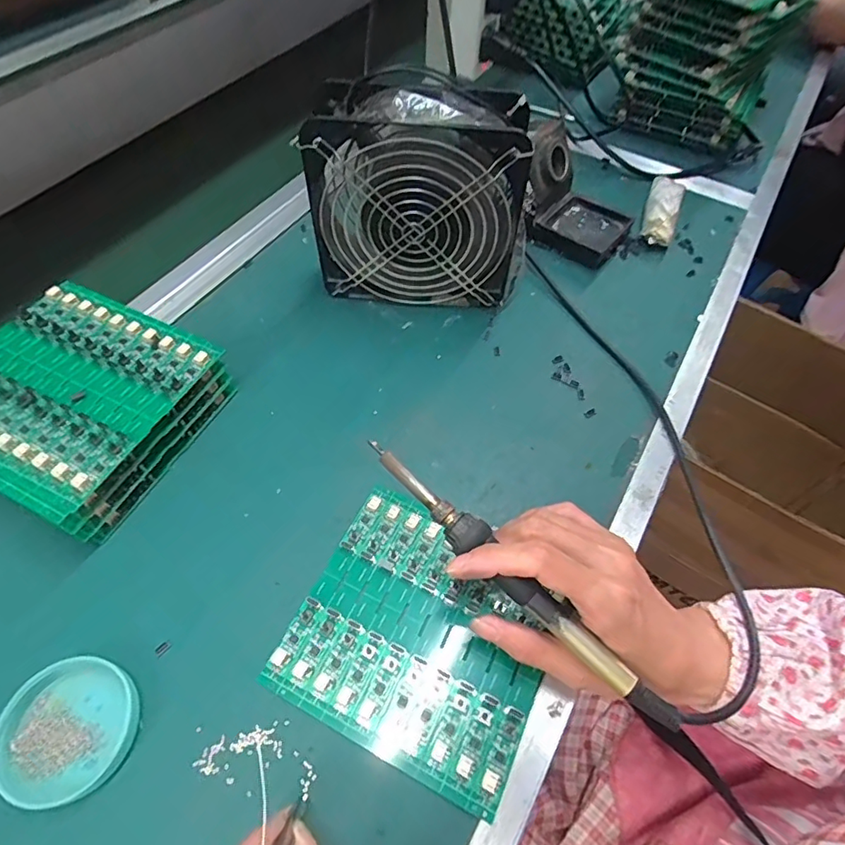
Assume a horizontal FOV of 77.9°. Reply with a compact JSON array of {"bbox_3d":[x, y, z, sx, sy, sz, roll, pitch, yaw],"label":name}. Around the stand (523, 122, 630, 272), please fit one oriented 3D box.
[{"bbox_3d":[0.134,-0.203,0.463,0.104,0.074,0.072,32,61,17],"label":"stand"}]

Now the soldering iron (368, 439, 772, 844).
[{"bbox_3d":[0.064,0.096,0.268,0.252,0.013,0.018,43,66,14],"label":"soldering iron"}]

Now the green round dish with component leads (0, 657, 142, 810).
[{"bbox_3d":[-0.180,0.157,0.268,0.061,0.022,0.062,1,57,-2],"label":"green round dish with component leads"}]

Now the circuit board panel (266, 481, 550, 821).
[{"bbox_3d":[0.001,0.119,0.302,0.138,0.005,0.130,24,60,14],"label":"circuit board panel"}]

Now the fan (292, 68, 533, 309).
[{"bbox_3d":[0.002,-0.162,0.391,0.160,0.151,0.057,5,57,1],"label":"fan"}]

